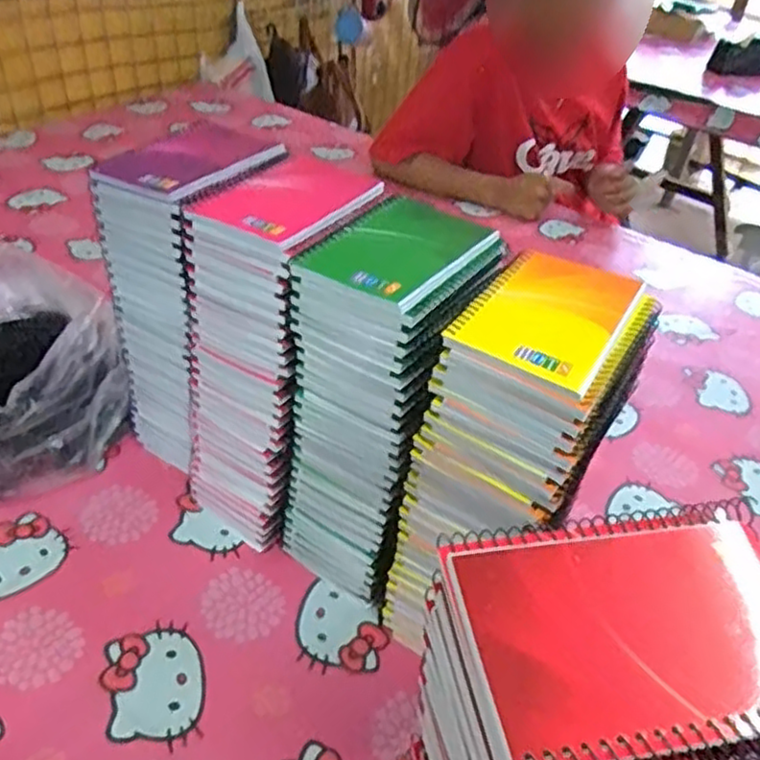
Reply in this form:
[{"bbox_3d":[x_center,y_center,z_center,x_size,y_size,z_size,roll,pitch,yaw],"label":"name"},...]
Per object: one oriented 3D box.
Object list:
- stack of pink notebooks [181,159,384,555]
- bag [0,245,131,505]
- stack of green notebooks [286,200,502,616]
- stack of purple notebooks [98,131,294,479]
[{"bbox_3d":[-0.084,-0.015,0.584,0.101,0.289,0.151,20,41,16],"label":"stack of pink notebooks"},{"bbox_3d":[-0.360,-0.004,0.651,0.216,0.134,0.229,-16,44,-26],"label":"bag"},{"bbox_3d":[0.003,0.024,0.549,0.103,0.288,0.151,21,41,17],"label":"stack of green notebooks"},{"bbox_3d":[-0.159,-0.060,0.619,0.101,0.280,0.133,24,42,20],"label":"stack of purple notebooks"}]

